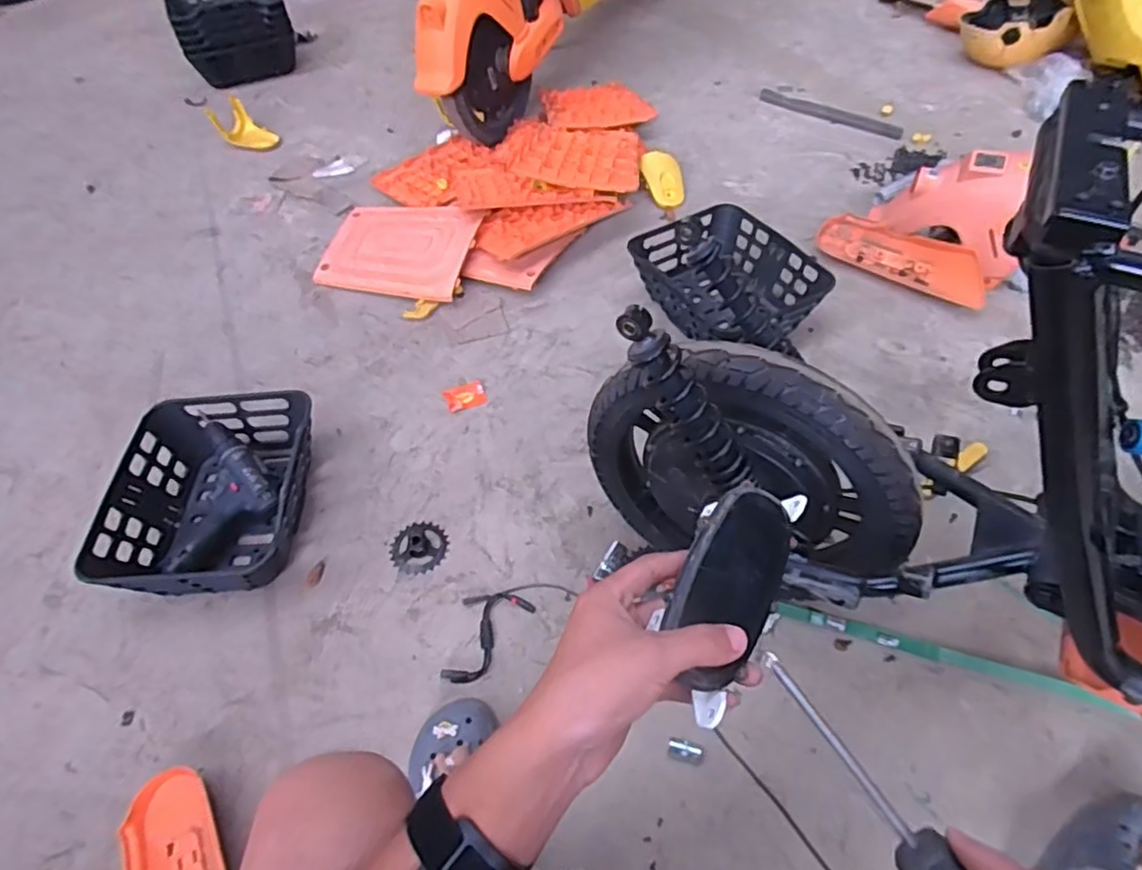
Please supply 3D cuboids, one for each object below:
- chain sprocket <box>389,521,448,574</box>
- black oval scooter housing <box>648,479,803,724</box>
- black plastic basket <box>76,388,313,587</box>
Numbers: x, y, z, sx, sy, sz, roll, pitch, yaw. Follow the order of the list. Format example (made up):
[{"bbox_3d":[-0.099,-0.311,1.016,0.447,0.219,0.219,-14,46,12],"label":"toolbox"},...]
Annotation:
[{"bbox_3d":[-0.224,0.167,0.966,0.081,0.011,0.084,-1,52,2],"label":"chain sprocket"},{"bbox_3d":[0.093,0.090,0.387,0.055,0.025,0.148,19,62,19],"label":"black oval scooter housing"},{"bbox_3d":[-0.519,0.083,0.978,0.259,0.131,0.325,-9,52,-4],"label":"black plastic basket"}]

